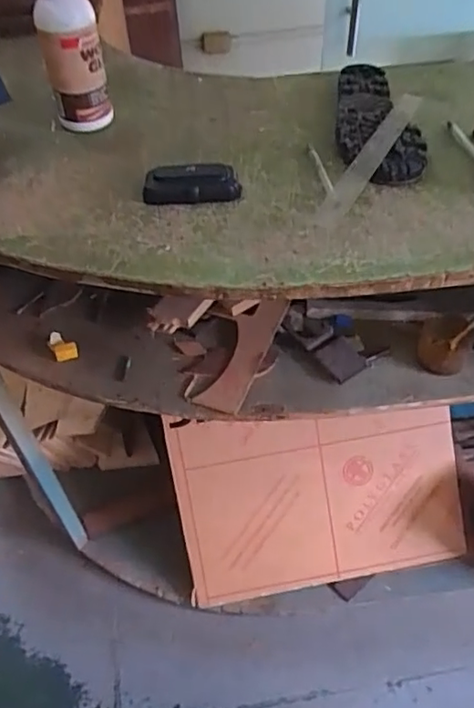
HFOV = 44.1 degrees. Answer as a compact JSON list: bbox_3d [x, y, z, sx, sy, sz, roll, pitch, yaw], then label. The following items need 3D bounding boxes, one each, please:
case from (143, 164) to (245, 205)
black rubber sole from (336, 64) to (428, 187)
[{"bbox_3d":[-0.051,-0.192,0.662,0.107,0.028,0.042,-4,49,-1],"label":"case"},{"bbox_3d":[0.173,-0.307,0.755,0.098,0.018,0.277,-3,49,0],"label":"black rubber sole"}]

